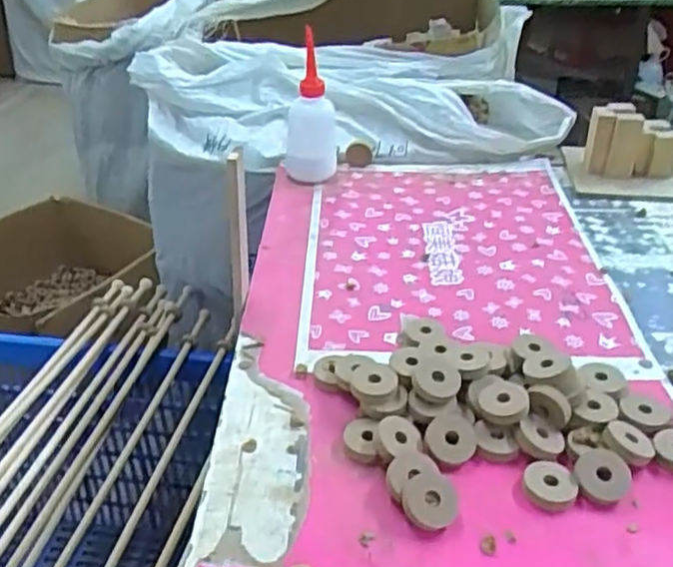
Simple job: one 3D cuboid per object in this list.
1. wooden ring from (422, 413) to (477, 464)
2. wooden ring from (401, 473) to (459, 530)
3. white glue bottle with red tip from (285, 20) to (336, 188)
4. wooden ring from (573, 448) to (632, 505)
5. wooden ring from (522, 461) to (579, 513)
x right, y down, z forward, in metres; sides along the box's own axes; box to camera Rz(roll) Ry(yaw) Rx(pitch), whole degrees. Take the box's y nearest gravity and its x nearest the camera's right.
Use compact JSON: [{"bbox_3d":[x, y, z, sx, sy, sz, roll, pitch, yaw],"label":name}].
[{"bbox_3d":[0.080,0.111,0.485,0.036,0.012,0.036,4,46,-4],"label":"wooden ring"},{"bbox_3d":[0.059,0.138,0.439,0.034,0.005,0.033,-4,63,8],"label":"wooden ring"},{"bbox_3d":[-0.032,-0.204,0.822,0.068,0.166,0.089,0,34,0],"label":"white glue bottle with red tip"},{"bbox_3d":[0.177,0.128,0.459,0.035,0.007,0.036,-3,55,4],"label":"wooden ring"},{"bbox_3d":[0.141,0.133,0.458,0.034,0.007,0.034,0,34,0],"label":"wooden ring"}]

